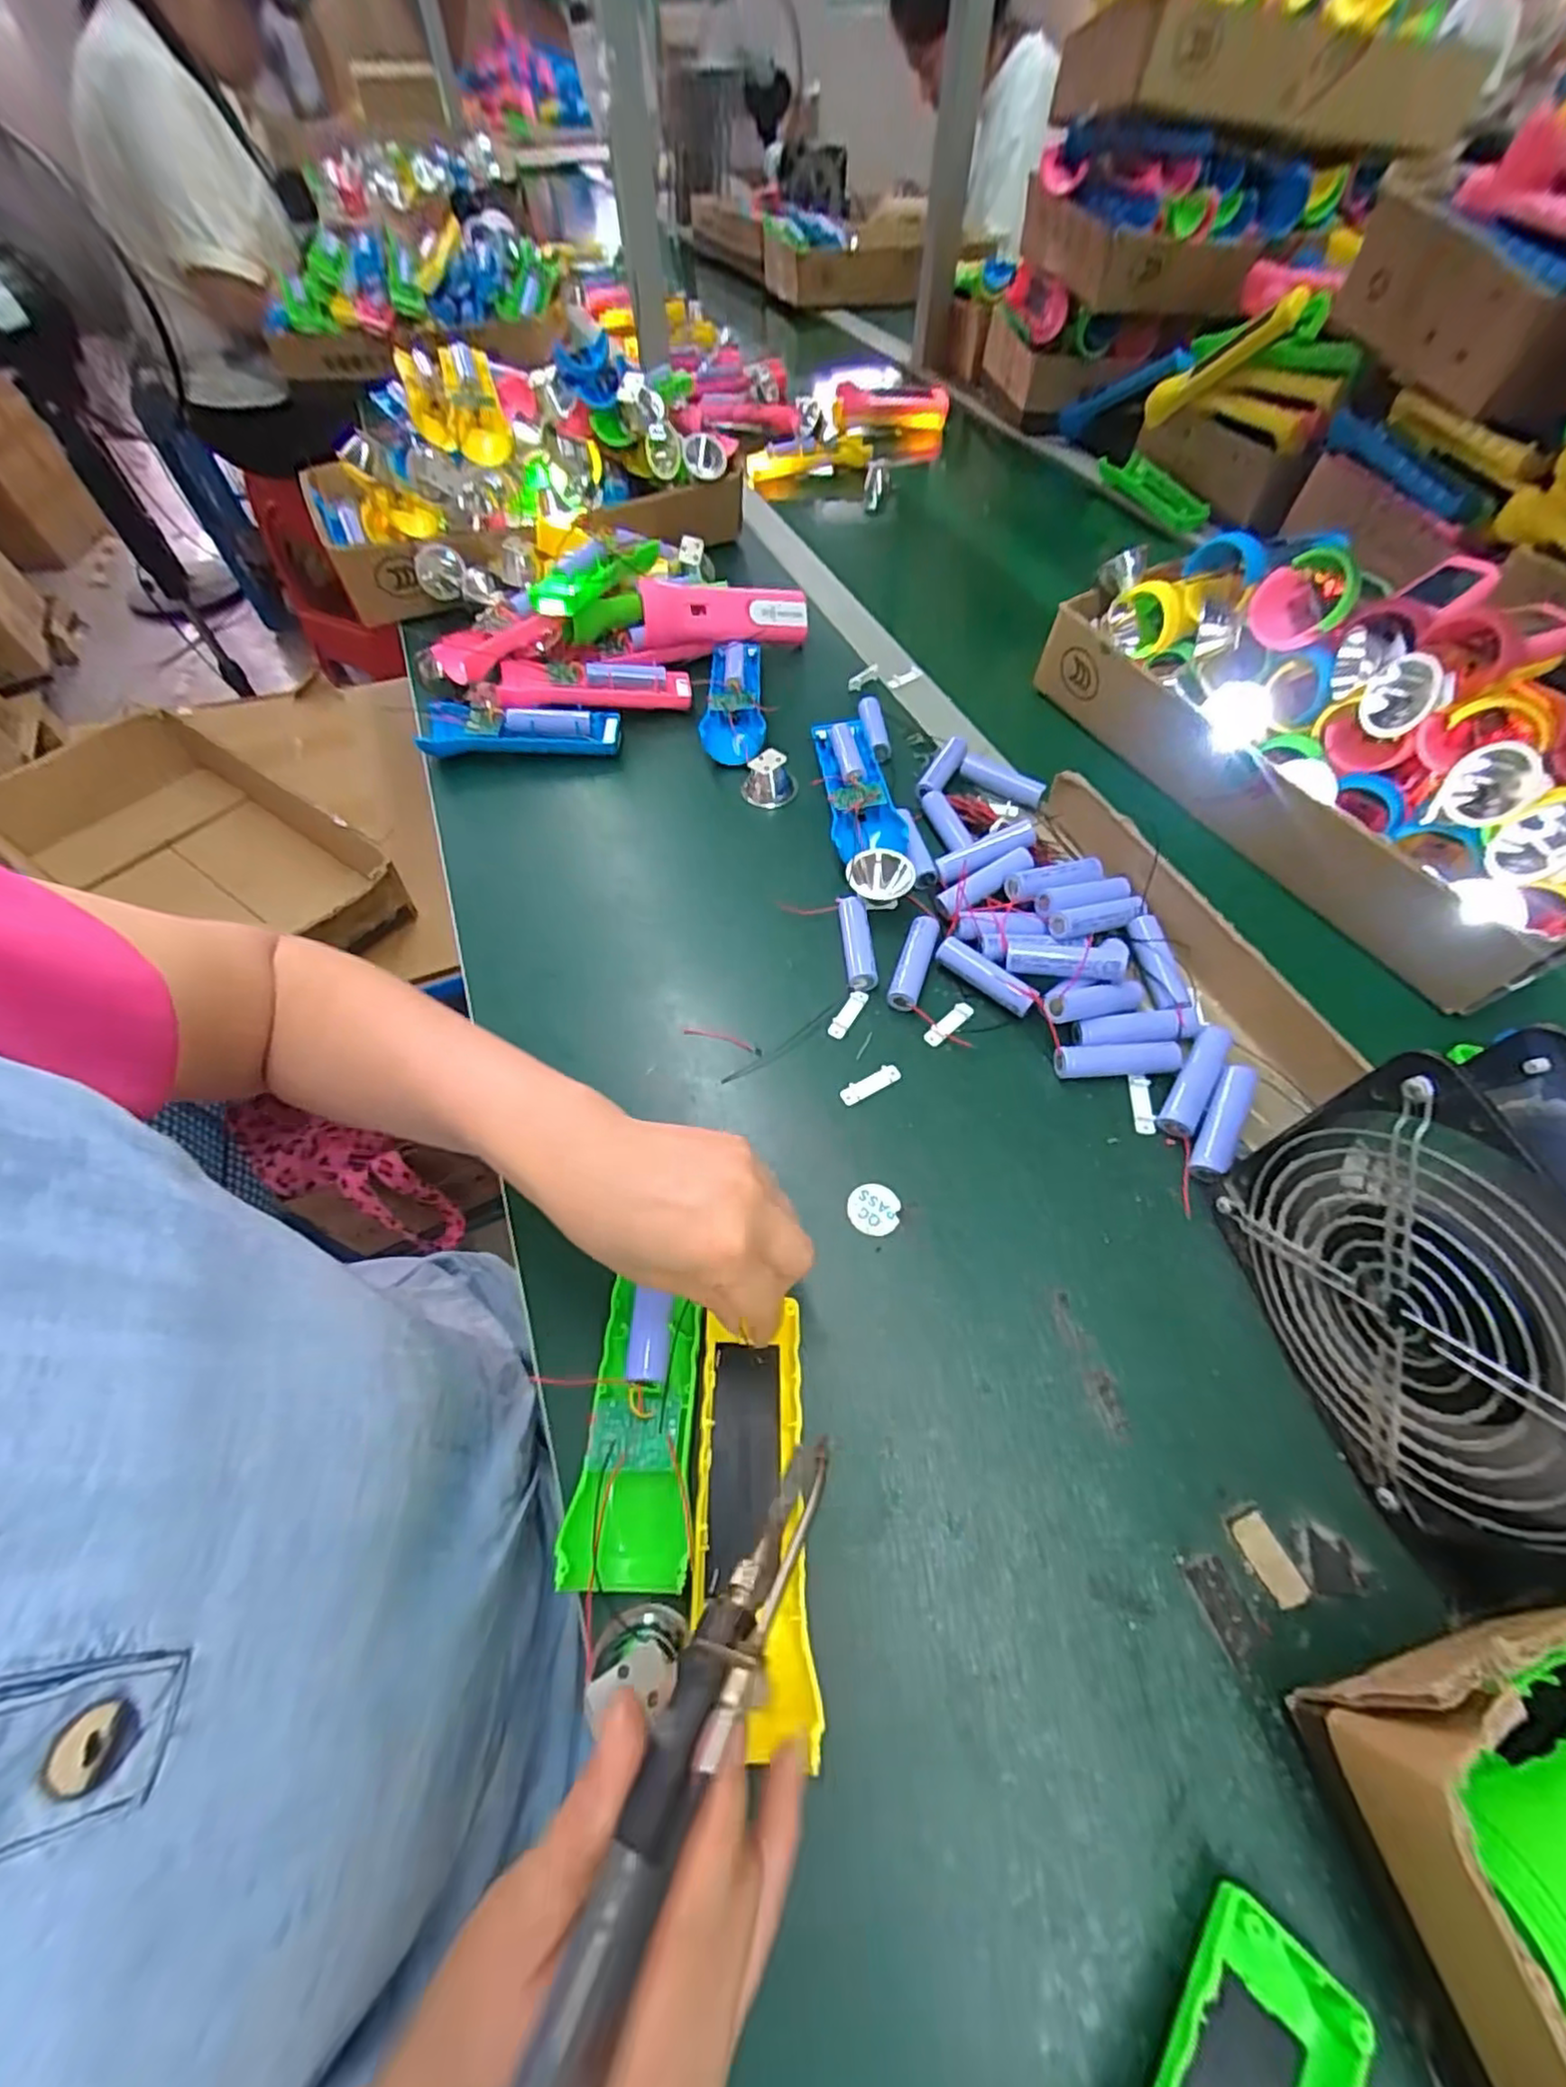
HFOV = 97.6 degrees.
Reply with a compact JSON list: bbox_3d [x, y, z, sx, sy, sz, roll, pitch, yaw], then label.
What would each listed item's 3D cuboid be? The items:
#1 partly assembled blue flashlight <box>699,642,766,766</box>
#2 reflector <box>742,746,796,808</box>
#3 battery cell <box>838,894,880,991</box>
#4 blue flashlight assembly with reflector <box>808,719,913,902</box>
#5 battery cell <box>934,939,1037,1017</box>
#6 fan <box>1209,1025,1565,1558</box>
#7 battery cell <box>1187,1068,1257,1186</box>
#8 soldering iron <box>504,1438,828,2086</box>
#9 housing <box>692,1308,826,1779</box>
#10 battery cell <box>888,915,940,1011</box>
[{"bbox_3d":[-0.041,-0.289,0.579,0.049,0.033,0.156,-2,57,-1],"label":"partly assembled blue flashlight"},{"bbox_3d":[-0.012,-0.203,0.525,0.042,0.027,0.035,10,57,7],"label":"reflector"},{"bbox_3d":[0.048,-0.064,0.441,0.019,0.016,0.067,-4,57,-2],"label":"battery cell"},{"bbox_3d":[0.056,-0.175,0.500,0.050,0.033,0.188,-4,57,-2],"label":"blue flashlight assembly with reflector"},{"bbox_3d":[0.124,-0.039,0.420,0.065,0.020,0.016,39,65,23],"label":"battery cell"},{"bbox_3d":[0.252,0.095,0.254,0.060,0.148,0.149,-11,58,-5],"label":"fan"},{"bbox_3d":[0.231,0.042,0.360,0.020,0.016,0.066,28,61,17],"label":"battery cell"},{"bbox_3d":[-0.030,0.192,0.168,0.020,0.019,0.197,20,36,16],"label":"soldering iron"},{"bbox_3d":[-0.010,0.183,0.272,0.046,0.022,0.142,-8,51,0],"label":"housing"},{"bbox_3d":[0.083,-0.051,0.429,0.018,0.018,0.065,16,58,11],"label":"battery cell"}]

